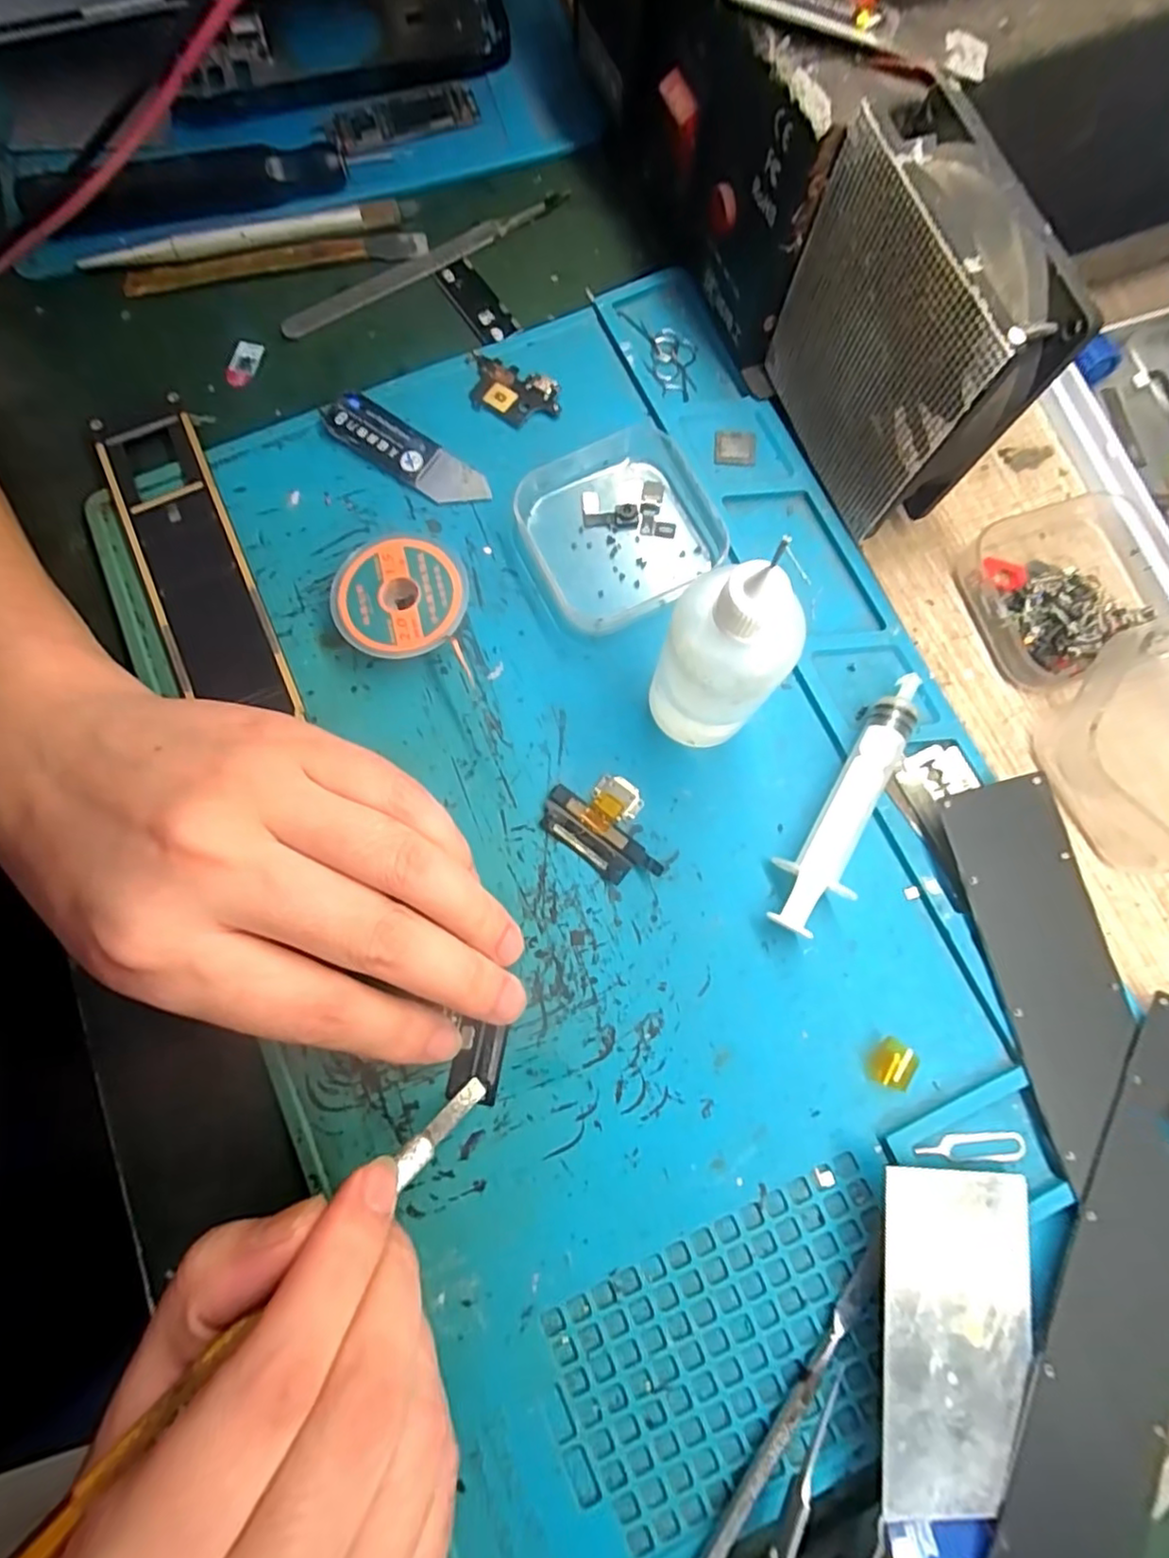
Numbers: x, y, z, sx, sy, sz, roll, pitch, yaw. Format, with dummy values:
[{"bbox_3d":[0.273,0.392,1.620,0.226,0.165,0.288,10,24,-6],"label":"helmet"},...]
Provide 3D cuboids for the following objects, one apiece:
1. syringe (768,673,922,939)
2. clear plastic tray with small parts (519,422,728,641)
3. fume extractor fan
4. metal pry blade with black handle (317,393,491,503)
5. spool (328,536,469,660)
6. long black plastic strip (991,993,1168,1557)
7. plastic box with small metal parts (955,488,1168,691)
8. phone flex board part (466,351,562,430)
[{"bbox_3d":[0.086,0.009,0.204,0.024,0.019,0.088,34,80,8],"label":"syringe"},{"bbox_3d":[0.013,-0.088,0.226,0.070,0.016,0.058,-28,78,-5],"label":"clear plastic tray with small parts"},{"bbox_3d":[0.094,-0.128,0.196,0.028,0.088,0.078,-22,78,-3],"label":"fume extractor fan"},{"bbox_3d":[-0.066,-0.121,0.238,0.067,0.008,0.018,34,80,8],"label":"metal pry blade with black handle"},{"bbox_3d":[-0.062,-0.061,0.222,0.044,0.013,0.042,0,77,1],"label":"spool"},{"bbox_3d":[0.153,0.146,0.176,0.042,0.006,0.163,26,79,7],"label":"long black plastic strip"},{"bbox_3d":[0.173,-0.068,0.221,0.067,0.018,0.062,-13,77,-2],"label":"plastic box with small metal parts"},{"bbox_3d":[-0.029,-0.147,0.244,0.041,0.004,0.022,25,79,7],"label":"phone flex board part"}]

